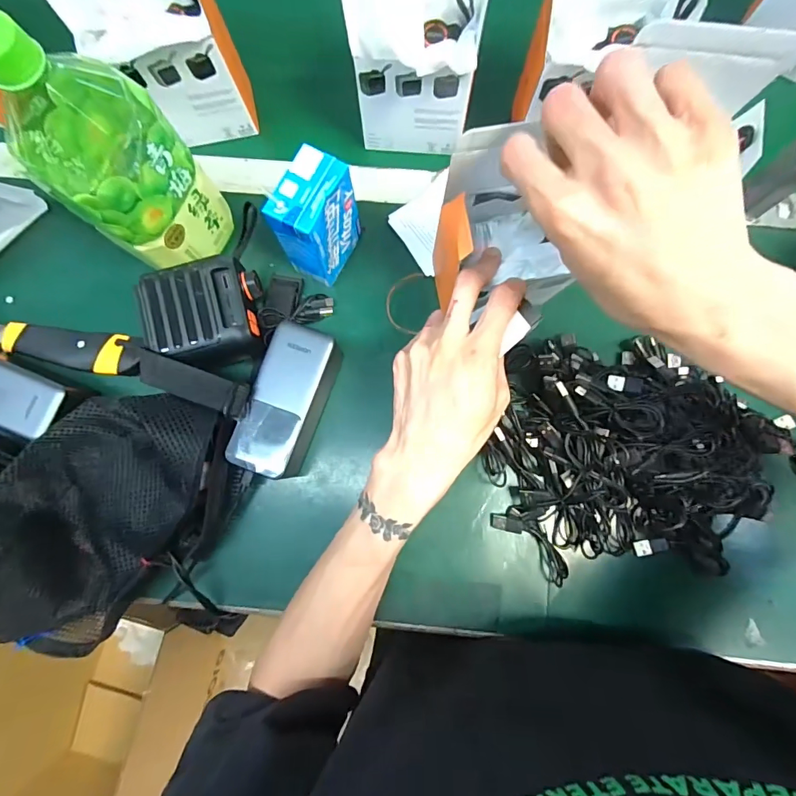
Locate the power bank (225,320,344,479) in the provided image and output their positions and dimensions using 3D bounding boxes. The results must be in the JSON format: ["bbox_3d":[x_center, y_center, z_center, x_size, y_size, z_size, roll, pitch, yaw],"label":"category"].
[{"bbox_3d":[-0.096,0.006,0.398,0.064,0.060,0.128,16,83,5],"label":"power bank"}]

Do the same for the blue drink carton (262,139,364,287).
[{"bbox_3d":[-0.067,-0.149,0.383,0.043,0.106,0.068,28,84,6],"label":"blue drink carton"}]

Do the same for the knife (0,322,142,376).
[{"bbox_3d":[-0.322,-0.047,0.421,0.159,0.018,0.038,6,82,4],"label":"knife"}]

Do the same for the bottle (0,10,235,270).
[{"bbox_3d":[-0.206,-0.176,0.325,0.084,0.211,0.086,43,86,8],"label":"bottle"}]

